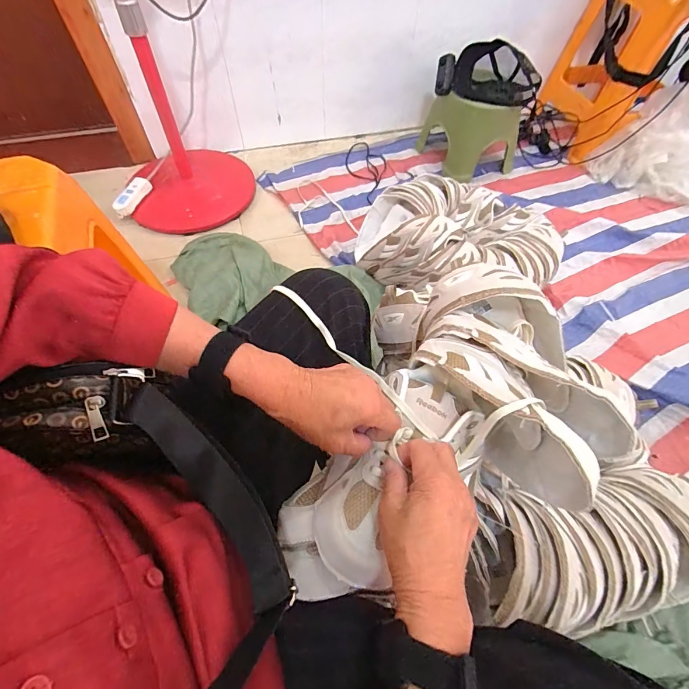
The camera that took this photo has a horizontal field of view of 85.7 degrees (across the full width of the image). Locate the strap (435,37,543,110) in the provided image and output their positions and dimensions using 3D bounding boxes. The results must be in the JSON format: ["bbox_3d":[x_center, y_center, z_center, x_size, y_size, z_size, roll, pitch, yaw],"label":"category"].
[{"bbox_3d":[0.447,-0.841,1.145,0.308,0.136,0.106,18,60,11],"label":"strap"}]

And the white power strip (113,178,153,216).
[{"bbox_3d":[-0.693,-0.481,1.208,0.056,0.039,0.143,32,80,16],"label":"white power strip"}]

